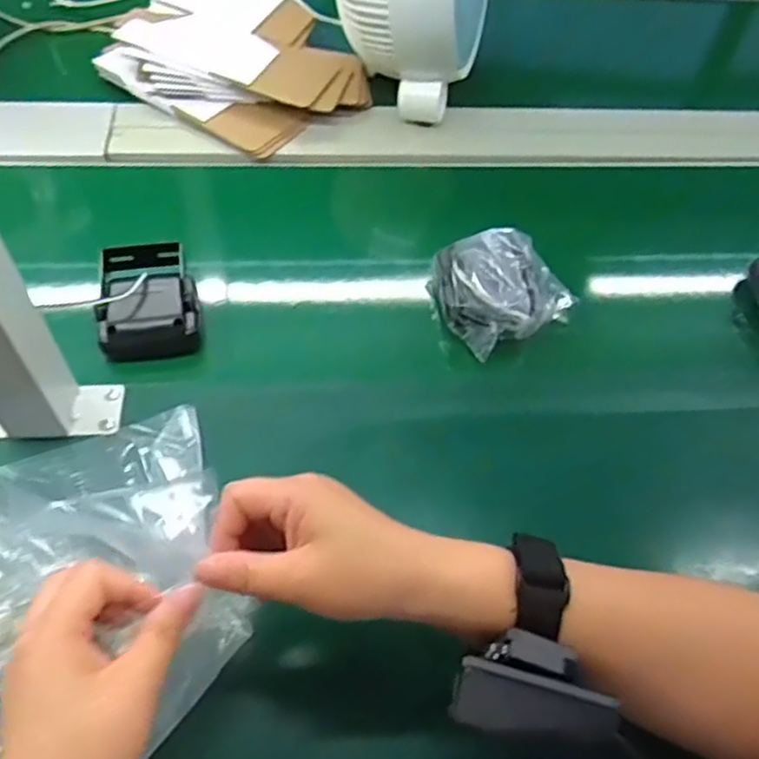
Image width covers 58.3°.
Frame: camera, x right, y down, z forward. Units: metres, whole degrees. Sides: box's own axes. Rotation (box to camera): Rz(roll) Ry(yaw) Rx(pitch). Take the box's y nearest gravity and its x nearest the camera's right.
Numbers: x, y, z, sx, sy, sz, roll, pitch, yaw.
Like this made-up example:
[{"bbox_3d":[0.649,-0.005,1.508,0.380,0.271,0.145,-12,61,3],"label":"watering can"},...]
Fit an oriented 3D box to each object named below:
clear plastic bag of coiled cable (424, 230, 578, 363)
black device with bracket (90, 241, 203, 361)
[{"bbox_3d":[0.094,-0.077,0.544,0.096,0.048,0.101,-24,61,-20],"label":"clear plastic bag of coiled cable"},{"bbox_3d":[-0.175,-0.060,0.522,0.071,0.042,0.088,-5,56,-9],"label":"black device with bracket"}]

